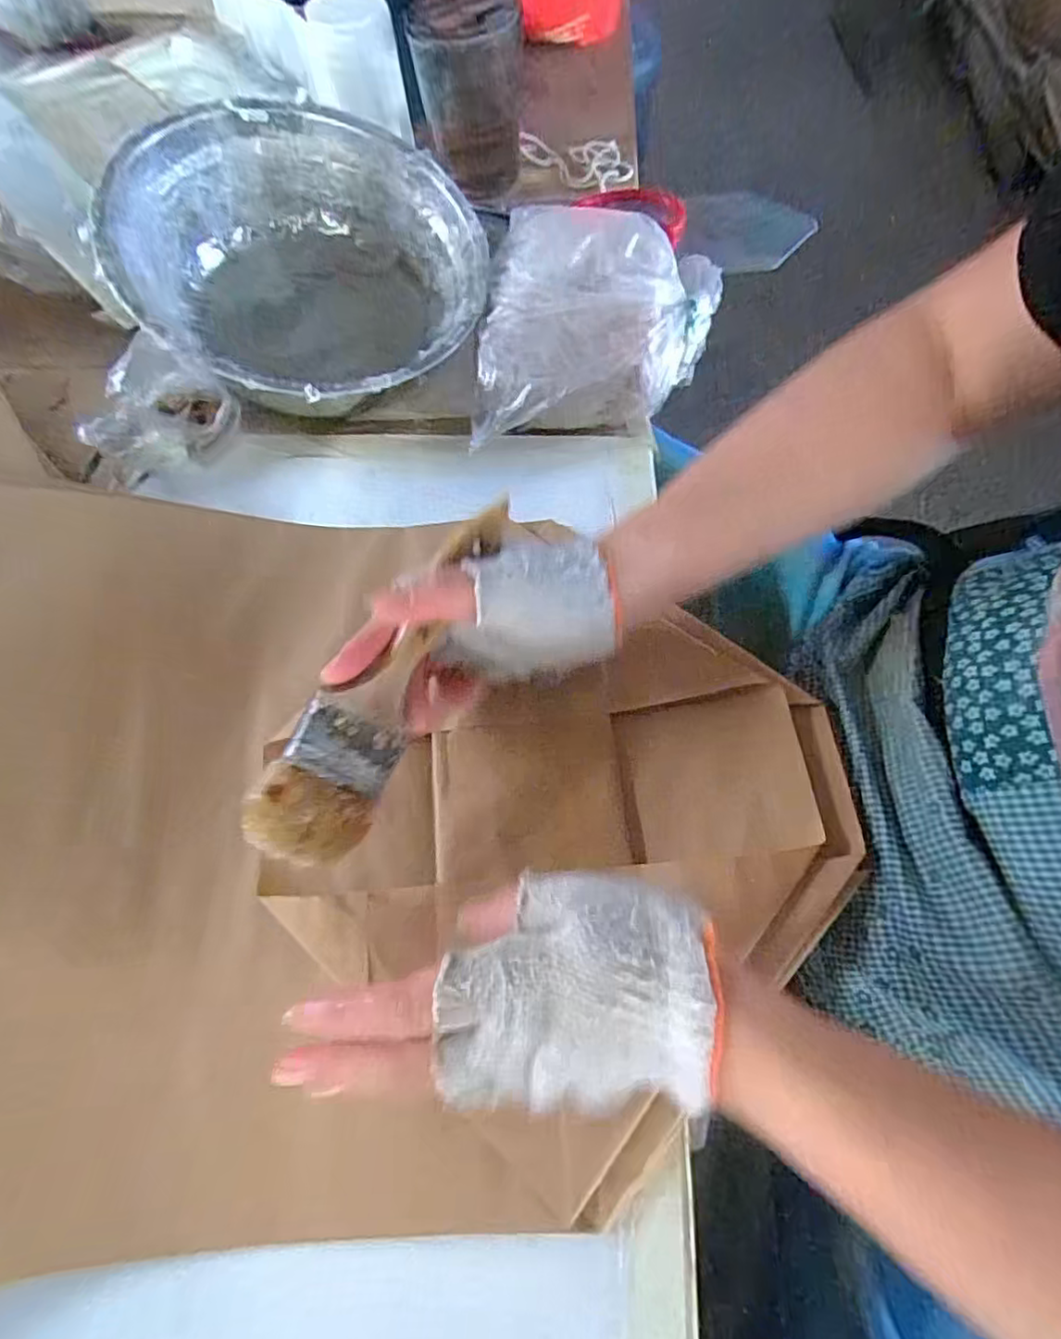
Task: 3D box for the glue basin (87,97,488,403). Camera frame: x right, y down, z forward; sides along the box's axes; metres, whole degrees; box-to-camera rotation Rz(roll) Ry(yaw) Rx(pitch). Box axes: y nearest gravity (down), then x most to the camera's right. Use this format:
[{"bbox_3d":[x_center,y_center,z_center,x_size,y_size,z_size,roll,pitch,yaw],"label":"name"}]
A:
[{"bbox_3d":[-0.149,-0.275,0.434,0.233,0.103,0.233,1,78,-3],"label":"glue basin"}]

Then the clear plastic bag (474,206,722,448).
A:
[{"bbox_3d":[0.048,-0.235,0.431,0.152,0.077,0.183,7,67,5],"label":"clear plastic bag"}]

